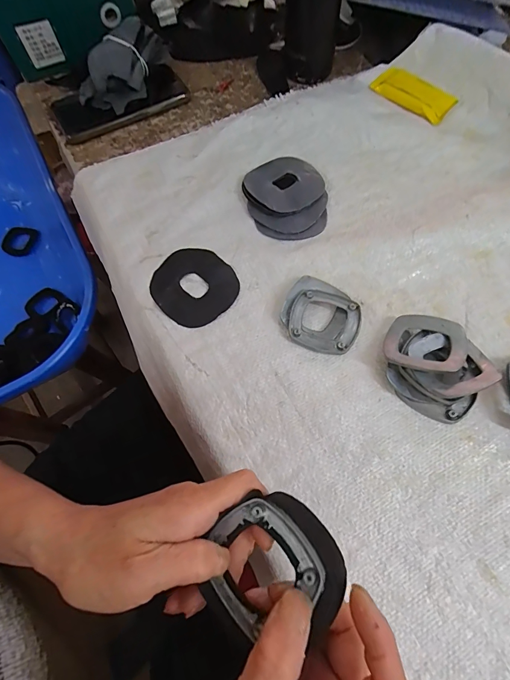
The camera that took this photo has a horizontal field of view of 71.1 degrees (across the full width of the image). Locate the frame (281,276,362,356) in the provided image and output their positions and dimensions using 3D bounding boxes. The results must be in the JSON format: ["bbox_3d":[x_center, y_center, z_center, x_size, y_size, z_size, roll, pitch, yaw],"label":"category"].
[{"bbox_3d":[0.063,-0.025,0.328,0.070,0.011,0.072,27,70,12],"label":"frame"}]

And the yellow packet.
[{"bbox_3d":[0.194,-0.308,0.441,0.044,0.014,0.102,-39,71,-14],"label":"yellow packet"}]

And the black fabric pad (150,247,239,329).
[{"bbox_3d":[-0.059,-0.053,0.345,0.076,0.004,0.080,-39,75,-16],"label":"black fabric pad"}]

